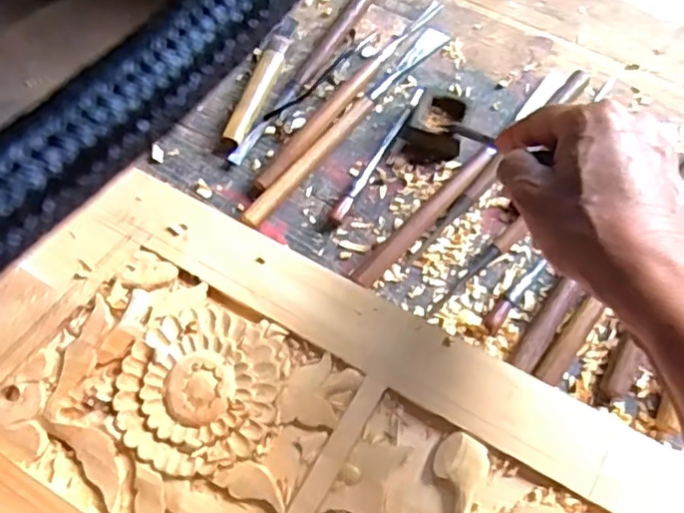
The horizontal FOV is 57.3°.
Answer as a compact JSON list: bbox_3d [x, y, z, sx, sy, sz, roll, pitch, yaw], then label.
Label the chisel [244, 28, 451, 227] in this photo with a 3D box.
[{"bbox_3d":[0.007,-0.117,0.542,0.019,0.019,0.250,37,73,19],"label":"chisel"}]

